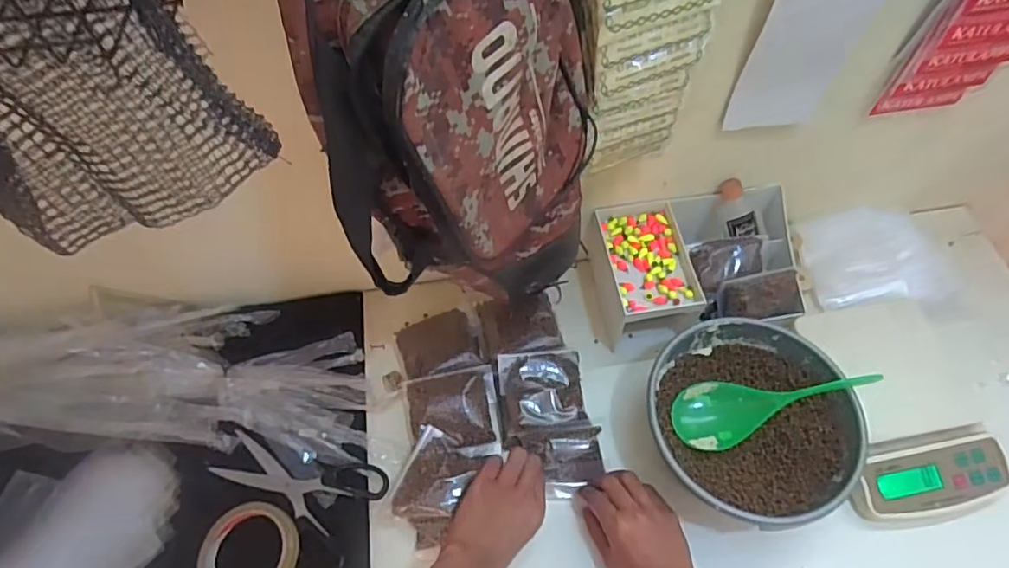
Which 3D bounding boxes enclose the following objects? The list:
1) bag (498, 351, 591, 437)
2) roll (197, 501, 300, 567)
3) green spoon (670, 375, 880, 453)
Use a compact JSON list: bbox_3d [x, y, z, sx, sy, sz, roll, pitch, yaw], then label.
[{"bbox_3d":[0.043,0.123,0.657,0.090,0.041,0.088,-6,59,-2],"label":"bag"},{"bbox_3d":[-0.256,0.269,0.584,0.099,0.020,0.096,-1,59,1],"label":"roll"},{"bbox_3d":[0.263,0.117,0.581,0.186,0.025,0.066,-18,57,18],"label":"green spoon"}]

